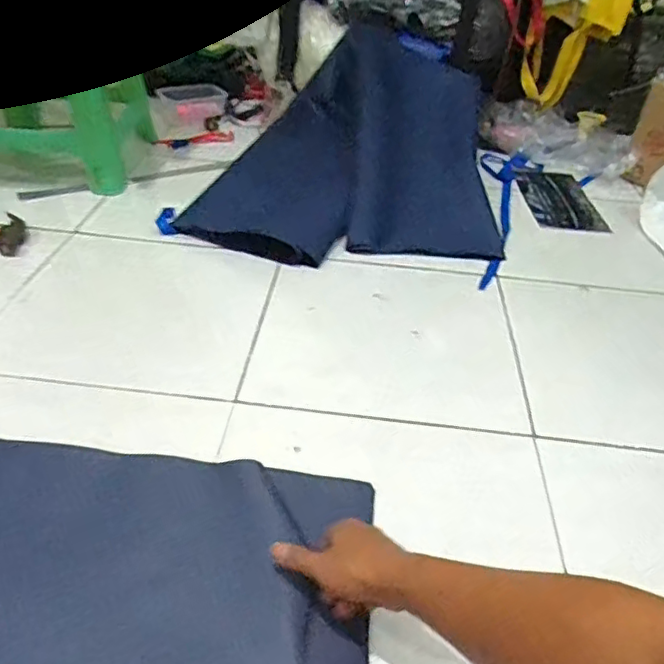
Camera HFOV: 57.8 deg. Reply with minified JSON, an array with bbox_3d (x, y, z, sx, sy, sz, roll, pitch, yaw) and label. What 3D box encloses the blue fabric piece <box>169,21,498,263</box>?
[{"bbox_3d":[0.033,-0.421,1.290,0.586,0.231,0.645,3,39,-2],"label":"blue fabric piece"}]

